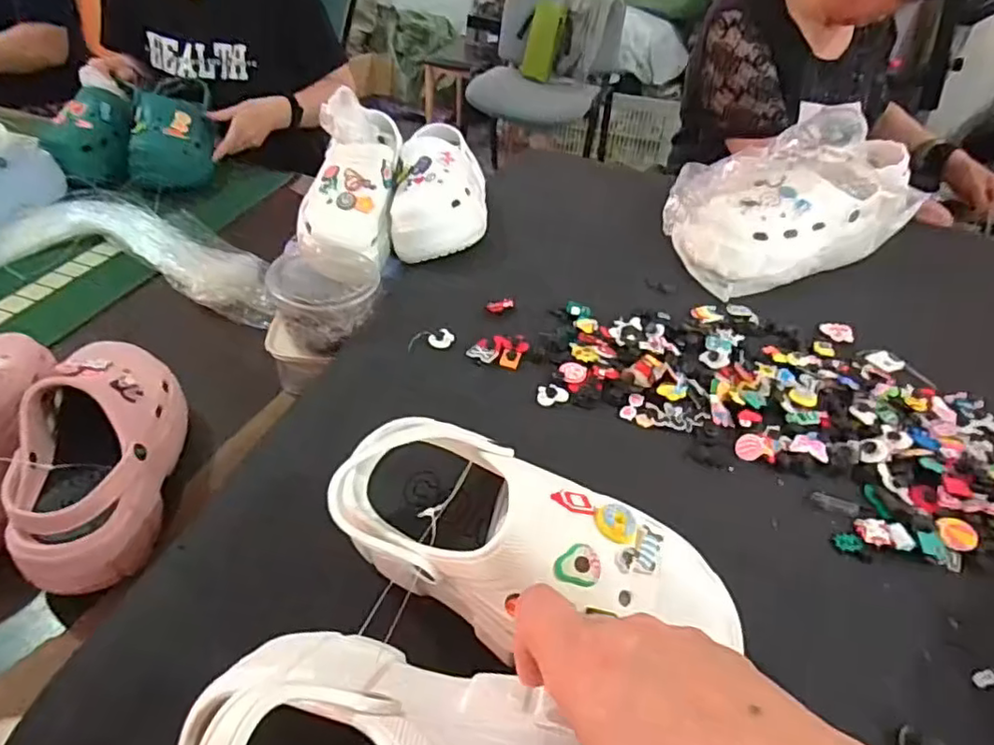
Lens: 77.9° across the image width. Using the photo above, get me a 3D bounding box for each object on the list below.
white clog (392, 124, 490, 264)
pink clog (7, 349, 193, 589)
[{"bbox_3d":[-0.069,-0.238,0.798,0.116,0.090,0.218,2,41,-3],"label":"white clog"},{"bbox_3d":[-0.355,0.056,0.554,0.107,0.097,0.251,-8,42,-15],"label":"pink clog"}]

